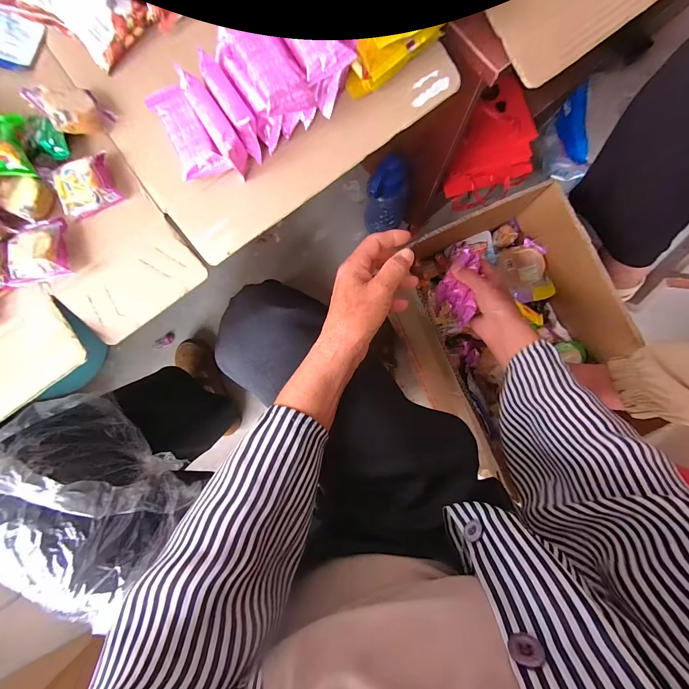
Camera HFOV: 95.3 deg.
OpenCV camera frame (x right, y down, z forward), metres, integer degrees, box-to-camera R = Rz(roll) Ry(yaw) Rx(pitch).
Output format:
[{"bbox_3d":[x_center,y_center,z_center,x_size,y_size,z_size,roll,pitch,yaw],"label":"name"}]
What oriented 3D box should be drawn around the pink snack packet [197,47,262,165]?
[{"bbox_3d":[-0.104,-0.220,0.288,0.022,0.033,0.091,-31,102,1],"label":"pink snack packet"}]

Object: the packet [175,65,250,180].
[{"bbox_3d":[-0.119,-0.204,0.289,0.021,0.037,0.091,-33,97,1],"label":"packet"}]

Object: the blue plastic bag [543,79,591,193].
[{"bbox_3d":[0.492,-0.444,0.698,0.047,0.126,0.178,-5,85,3],"label":"blue plastic bag"}]

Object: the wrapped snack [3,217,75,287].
[{"bbox_3d":[-0.298,-0.090,0.308,0.048,0.026,0.060,-14,84,3],"label":"wrapped snack"}]

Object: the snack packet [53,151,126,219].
[{"bbox_3d":[-0.255,-0.157,0.310,0.051,0.021,0.047,-28,84,1],"label":"snack packet"}]

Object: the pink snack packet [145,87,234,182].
[{"bbox_3d":[-0.154,-0.206,0.308,0.042,0.026,0.086,-31,84,1],"label":"pink snack packet"}]

